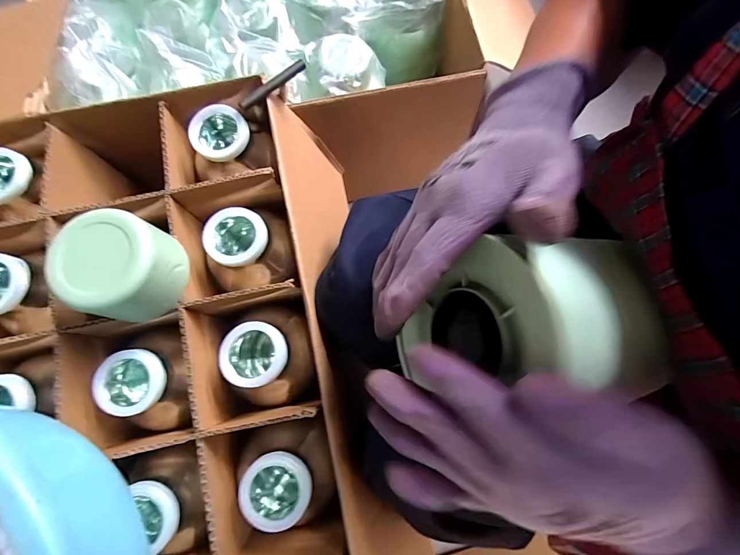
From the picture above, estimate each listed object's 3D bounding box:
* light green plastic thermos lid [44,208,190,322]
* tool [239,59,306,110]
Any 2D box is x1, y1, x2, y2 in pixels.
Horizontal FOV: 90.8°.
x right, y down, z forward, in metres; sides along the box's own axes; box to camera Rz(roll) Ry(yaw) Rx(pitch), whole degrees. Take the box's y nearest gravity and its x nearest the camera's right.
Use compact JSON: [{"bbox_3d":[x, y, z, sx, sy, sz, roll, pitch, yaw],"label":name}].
[{"bbox_3d":[-0.202,-0.009,0.300,0.080,0.053,0.080,0,77,-1],"label":"light green plastic thermos lid"},{"bbox_3d":[-0.098,-0.195,0.370,0.080,0.009,0.009,-40,81,-9],"label":"tool"}]

